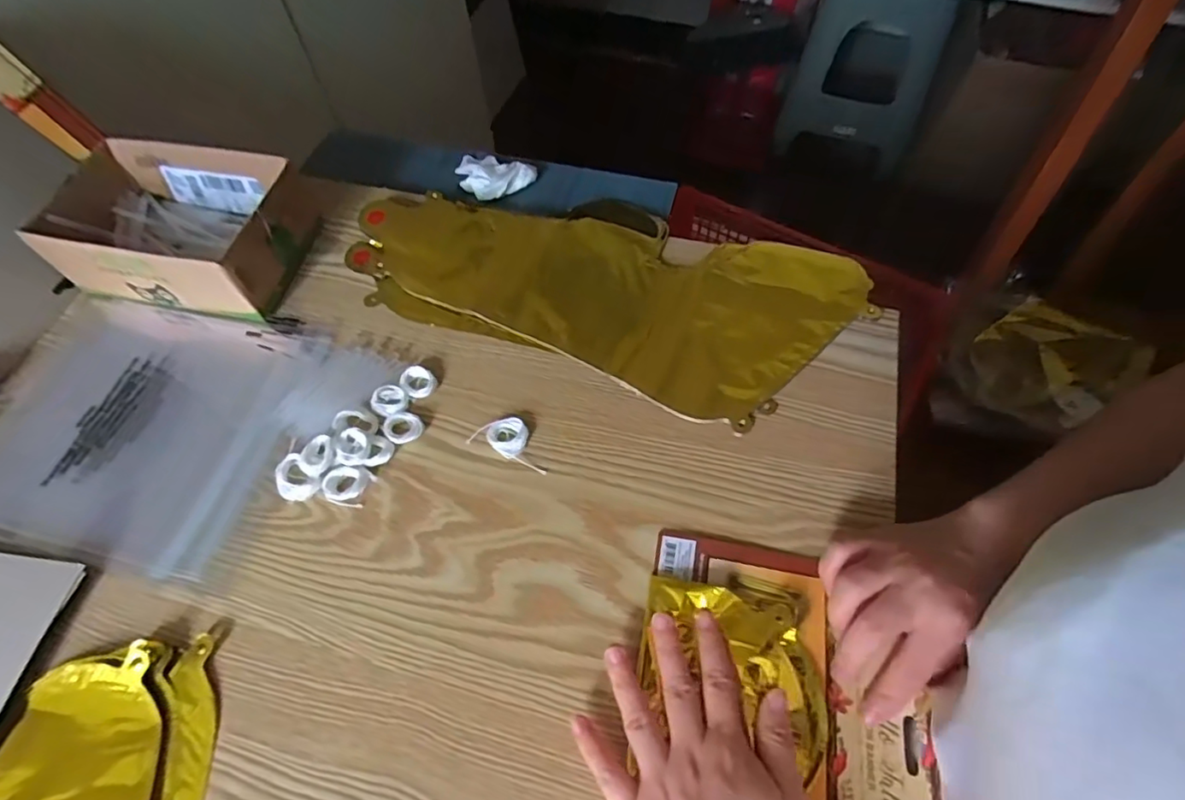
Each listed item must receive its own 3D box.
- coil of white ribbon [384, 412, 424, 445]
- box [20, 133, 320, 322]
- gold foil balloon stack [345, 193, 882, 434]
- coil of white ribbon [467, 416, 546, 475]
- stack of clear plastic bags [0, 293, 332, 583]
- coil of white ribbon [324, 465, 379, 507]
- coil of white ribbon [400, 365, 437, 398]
[{"bbox_3d":[-0.142,0.020,0.425,0.030,0.009,0.025,35,67,20],"label":"coil of white ribbon"},{"bbox_3d":[-0.362,-0.155,0.507,0.207,0.063,0.139,7,61,6],"label":"box"},{"bbox_3d":[0.000,-0.109,0.489,0.418,0.016,0.187,19,63,13],"label":"gold foil balloon stack"},{"bbox_3d":[-0.058,0.029,0.420,0.061,0.008,0.030,20,63,13],"label":"coil of white ribbon"},{"bbox_3d":[-0.361,0.014,0.446,0.247,0.014,0.207,10,61,8],"label":"stack of clear plastic bags"},{"bbox_3d":[-0.174,0.061,0.404,0.032,0.008,0.028,17,62,11],"label":"coil of white ribbon"},{"bbox_3d":[-0.136,-0.015,0.444,0.024,0.007,0.028,-39,66,-18],"label":"coil of white ribbon"}]

